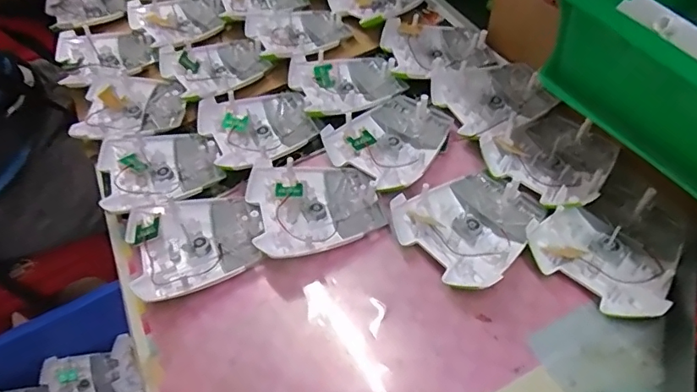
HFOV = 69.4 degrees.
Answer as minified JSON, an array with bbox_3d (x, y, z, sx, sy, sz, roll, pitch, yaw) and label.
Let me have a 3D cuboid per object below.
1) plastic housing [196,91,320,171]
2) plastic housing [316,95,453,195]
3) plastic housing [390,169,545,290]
[{"bbox_3d":[-0.086,-0.066,0.493,0.103,0.026,0.104,-25,53,-12],"label":"plastic housing"},{"bbox_3d":[0.042,-0.055,0.468,0.093,0.018,0.108,34,64,29],"label":"plastic housing"},{"bbox_3d":[0.097,0.019,0.403,0.104,0.022,0.095,-37,57,-20],"label":"plastic housing"}]

